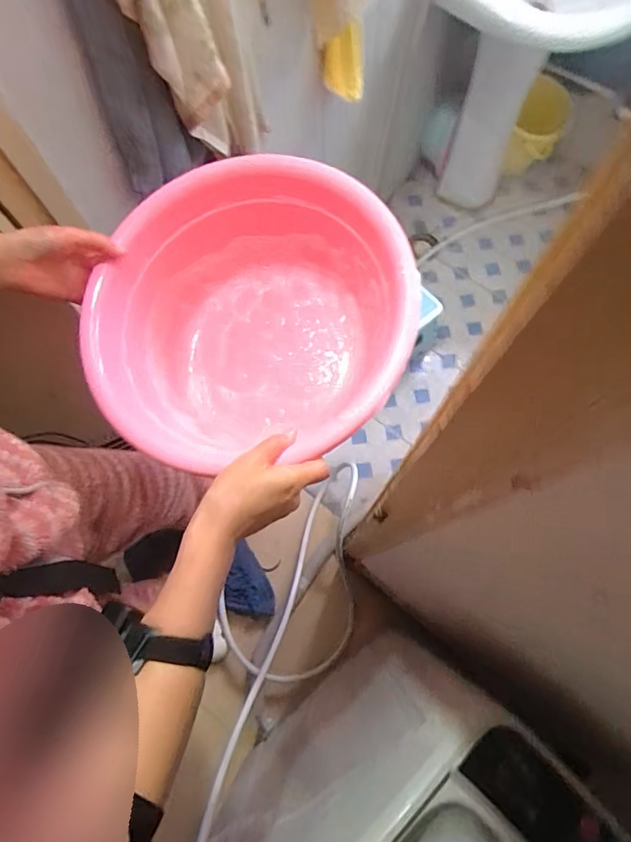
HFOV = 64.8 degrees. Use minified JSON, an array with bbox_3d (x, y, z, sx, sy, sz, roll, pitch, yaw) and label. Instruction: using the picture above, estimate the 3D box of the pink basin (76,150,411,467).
[{"bbox_3d":[-0.079,-0.105,0.594,0.352,0.195,0.327,0,73,1],"label":"pink basin"}]

